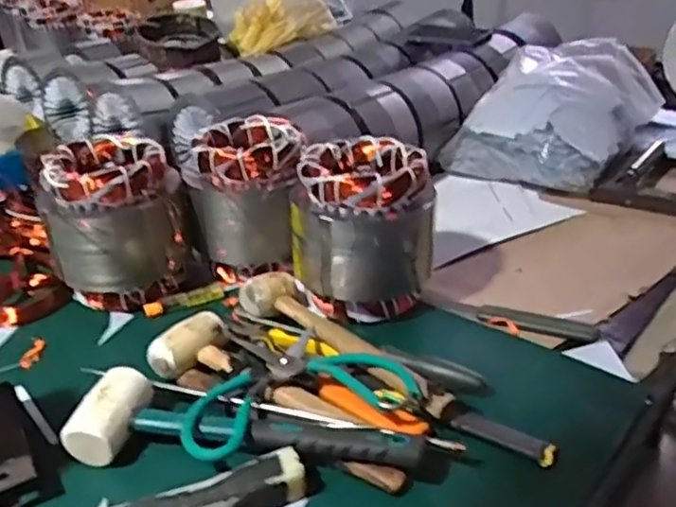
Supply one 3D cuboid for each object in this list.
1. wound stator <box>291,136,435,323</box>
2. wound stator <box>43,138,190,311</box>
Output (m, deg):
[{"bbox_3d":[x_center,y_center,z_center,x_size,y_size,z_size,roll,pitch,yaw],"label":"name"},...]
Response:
[{"bbox_3d":[0.026,-0.031,0.733,0.146,0.149,0.138,2,31,7],"label":"wound stator"},{"bbox_3d":[-0.250,-0.043,0.763,0.145,0.151,0.137,-2,31,1],"label":"wound stator"}]

